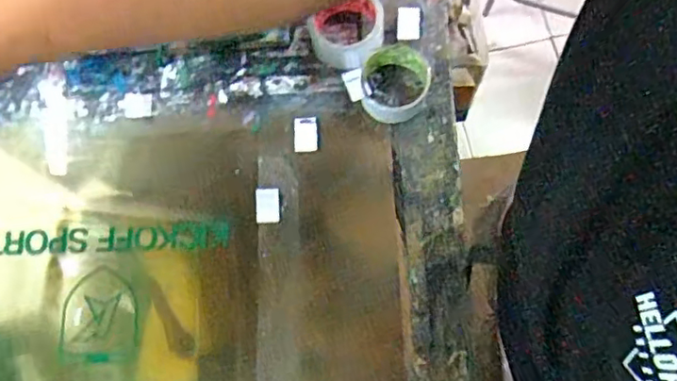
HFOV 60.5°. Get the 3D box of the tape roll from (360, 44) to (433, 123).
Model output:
[{"bbox_3d":[0.070,-0.130,0.702,0.083,0.050,0.086,-1,75,3],"label":"tape roll"}]

